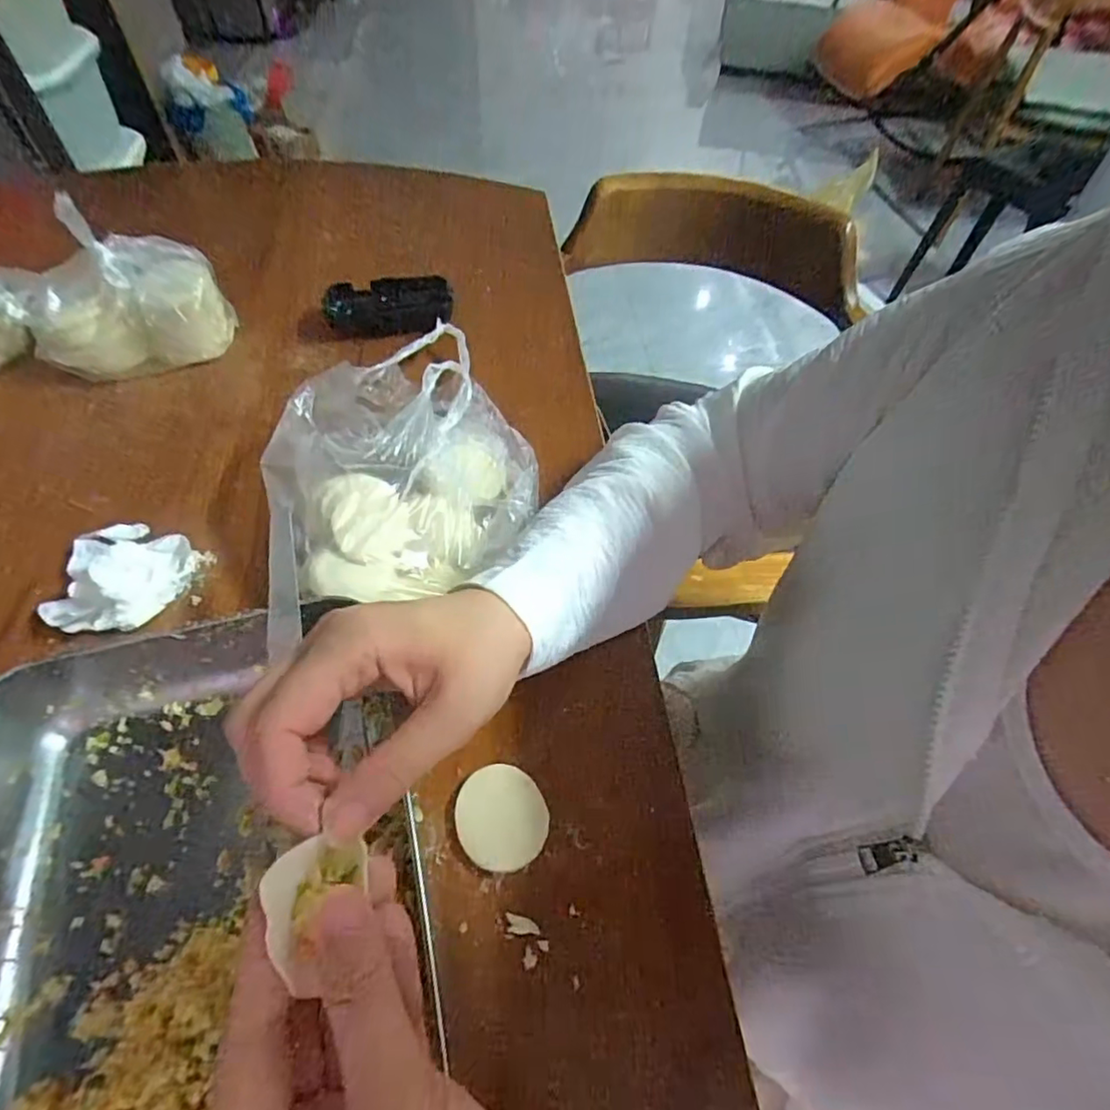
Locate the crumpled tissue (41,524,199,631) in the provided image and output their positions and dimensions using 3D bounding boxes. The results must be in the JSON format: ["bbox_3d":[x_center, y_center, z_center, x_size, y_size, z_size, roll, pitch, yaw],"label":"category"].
[{"bbox_3d":[-0.270,0.010,0.365,0.081,0.033,0.080,22,57,14],"label":"crumpled tissue"}]

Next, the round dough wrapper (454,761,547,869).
[{"bbox_3d":[-0.027,0.130,0.300,0.043,0.018,0.047,0,54,-1],"label":"round dough wrapper"}]

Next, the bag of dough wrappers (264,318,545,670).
[{"bbox_3d":[-0.106,-0.075,0.417,0.167,0.049,0.270,-14,56,-10],"label":"bag of dough wrappers"}]

